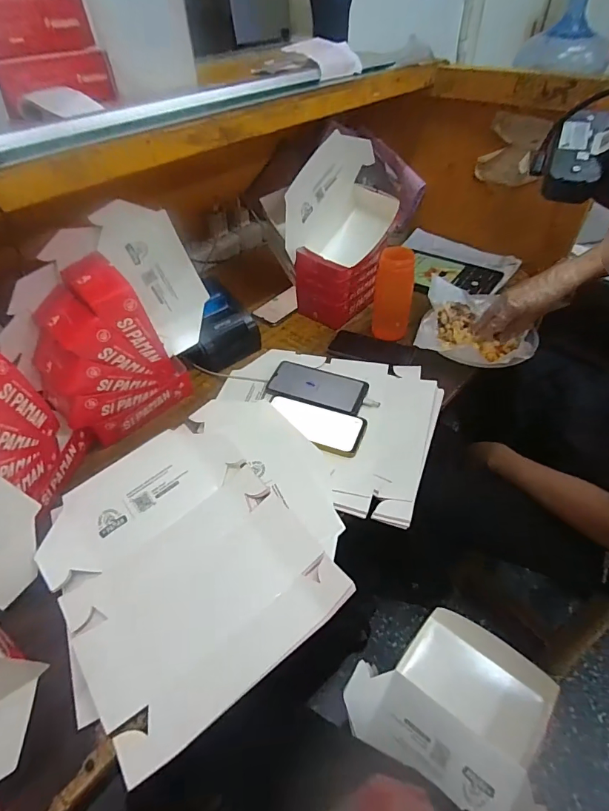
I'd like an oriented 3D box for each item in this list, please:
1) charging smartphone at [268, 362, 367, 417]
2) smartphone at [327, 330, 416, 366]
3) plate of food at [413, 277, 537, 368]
[{"bbox_3d":[0.023,-0.034,0.749,0.174,0.010,0.092,14,48,15],"label":"charging smartphone"},{"bbox_3d":[0.126,-0.108,0.819,0.178,0.007,0.085,22,54,33],"label":"smartphone"},{"bbox_3d":[0.338,-0.153,0.816,0.220,0.050,0.226,15,49,16],"label":"plate of food"}]

